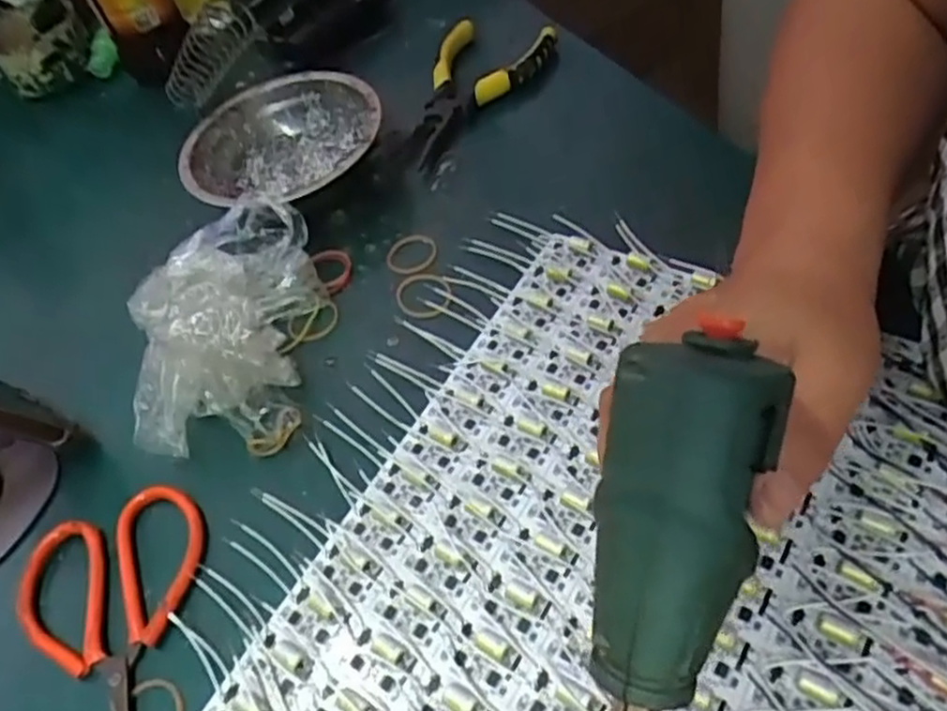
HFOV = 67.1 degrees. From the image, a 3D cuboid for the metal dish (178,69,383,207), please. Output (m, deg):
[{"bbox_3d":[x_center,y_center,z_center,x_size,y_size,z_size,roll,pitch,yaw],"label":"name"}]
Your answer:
[{"bbox_3d":[-0.117,-0.121,0.441,0.125,0.034,0.105,-10,52,5],"label":"metal dish"}]

